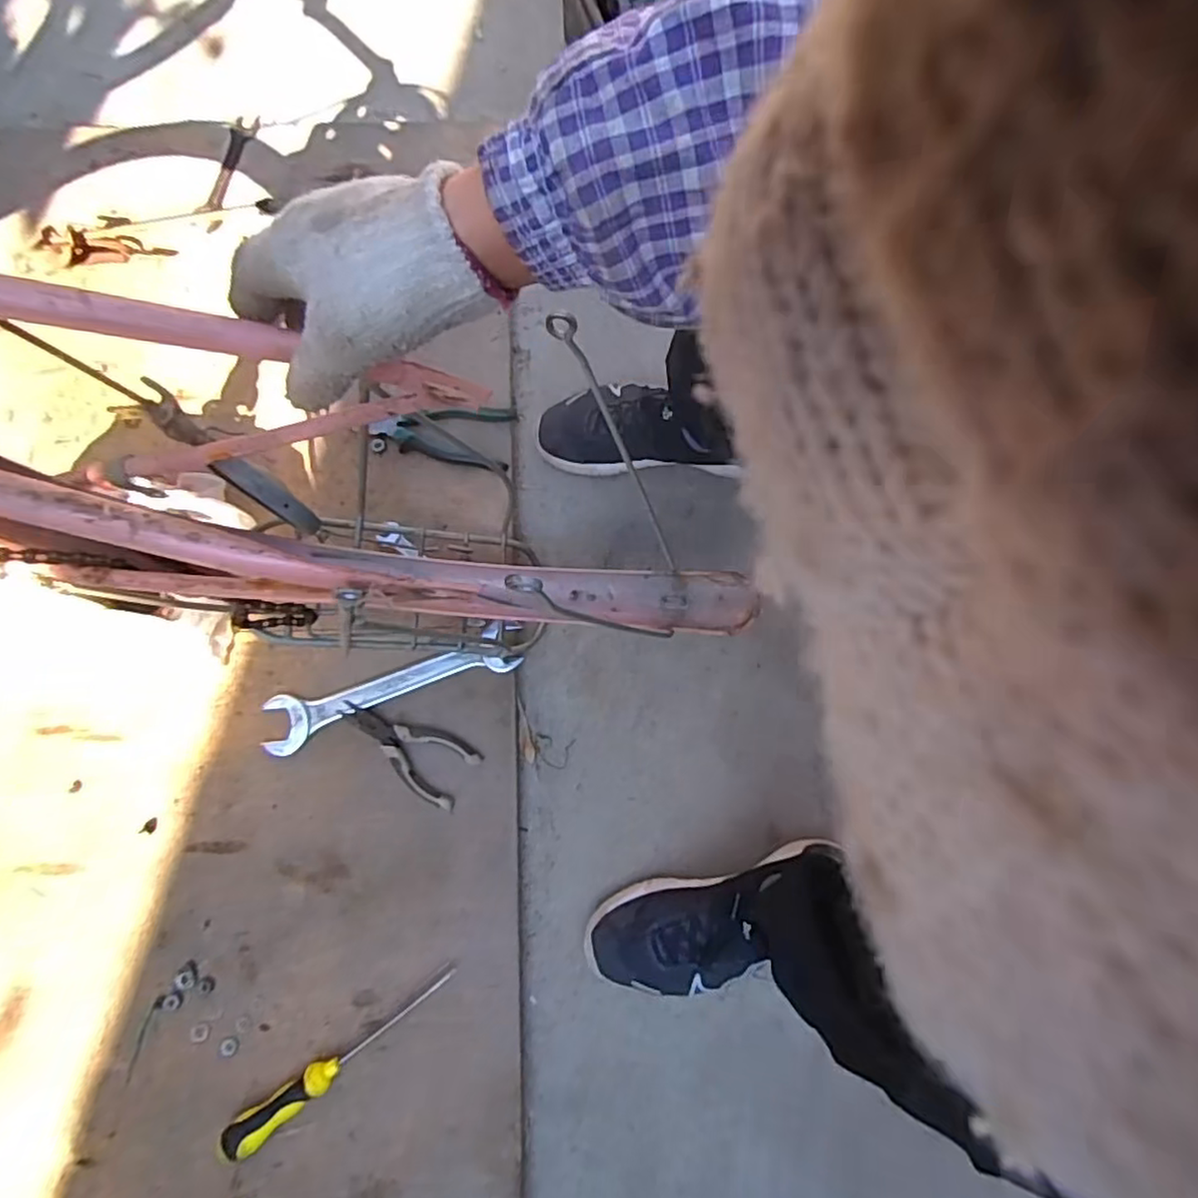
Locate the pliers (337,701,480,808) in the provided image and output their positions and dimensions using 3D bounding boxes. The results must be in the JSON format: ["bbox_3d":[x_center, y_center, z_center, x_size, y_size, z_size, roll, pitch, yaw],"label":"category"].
[{"bbox_3d":[-0.205,0.155,0.685,0.153,0.016,0.065,29,80,4],"label":"pliers"}]

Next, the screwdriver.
[{"bbox_3d":[-0.248,0.440,0.623,0.251,0.025,0.030,-36,82,-8],"label":"screwdriver"}]

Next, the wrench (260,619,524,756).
[{"bbox_3d":[-0.217,0.091,0.705,0.280,0.011,0.058,-19,80,-5],"label":"wrench"}]

